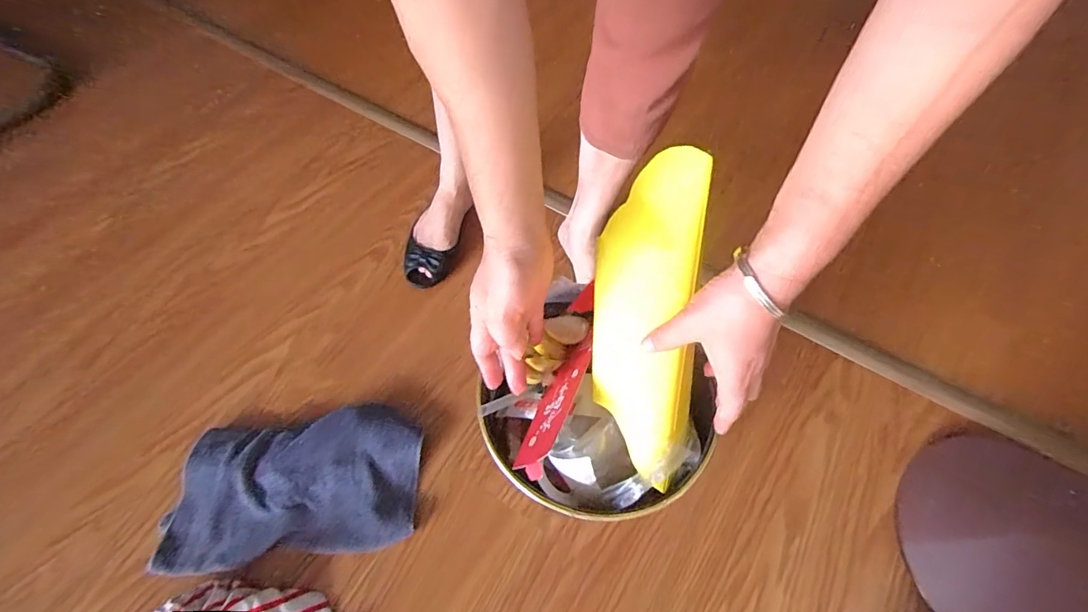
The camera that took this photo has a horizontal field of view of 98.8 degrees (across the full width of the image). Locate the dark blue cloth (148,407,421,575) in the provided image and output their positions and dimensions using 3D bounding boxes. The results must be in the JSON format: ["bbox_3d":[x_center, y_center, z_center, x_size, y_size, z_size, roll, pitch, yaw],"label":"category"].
[{"bbox_3d":[-0.310,0.220,0.586,0.293,0.038,0.170,-6,60,-5],"label":"dark blue cloth"}]

